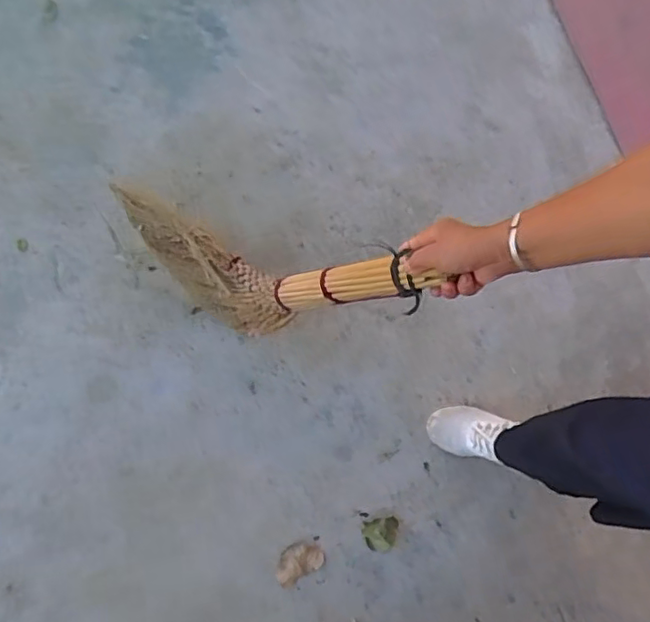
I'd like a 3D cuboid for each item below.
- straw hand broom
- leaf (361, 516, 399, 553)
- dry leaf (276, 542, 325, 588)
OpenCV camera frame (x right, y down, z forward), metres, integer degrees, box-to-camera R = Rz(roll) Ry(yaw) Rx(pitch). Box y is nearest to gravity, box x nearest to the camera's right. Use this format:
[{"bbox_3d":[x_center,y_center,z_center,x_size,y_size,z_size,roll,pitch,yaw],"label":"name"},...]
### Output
[{"bbox_3d":[-0.082,-0.054,0.871,0.583,0.196,0.135,11,75,41],"label":"straw hand broom"},{"bbox_3d":[0.102,0.406,1.075,0.066,0.033,0.060,-9,79,-3],"label":"leaf"},{"bbox_3d":[-0.049,0.453,1.073,0.091,0.011,0.060,-28,81,-7],"label":"dry leaf"}]

